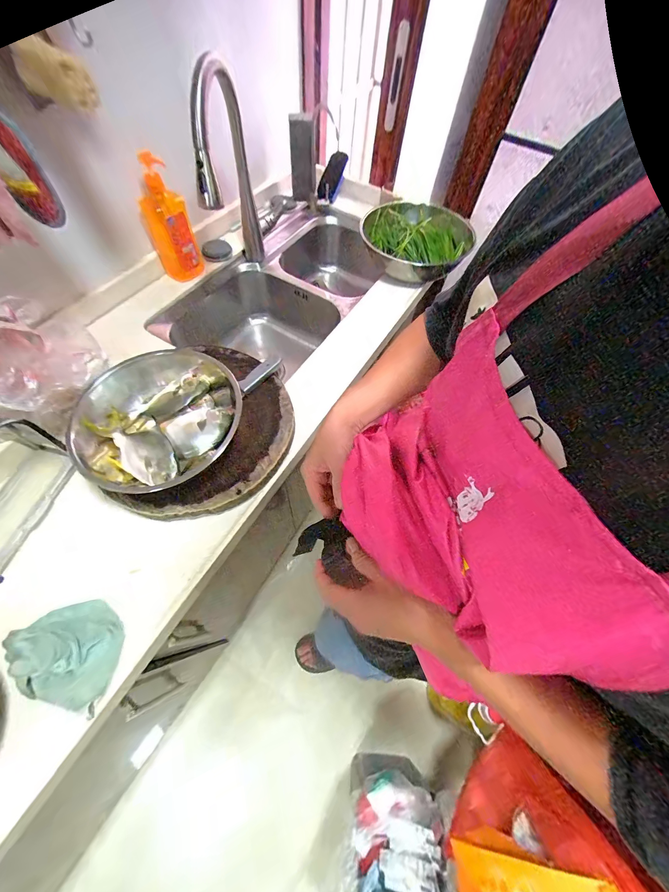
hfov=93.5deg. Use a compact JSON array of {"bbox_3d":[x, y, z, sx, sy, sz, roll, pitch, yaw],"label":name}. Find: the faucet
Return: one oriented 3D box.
[{"bbox_3d":[-0.232,-0.557,0.705,0.047,0.413,0.292,4,62,-2],"label":"faucet"}]

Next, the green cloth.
[{"bbox_3d":[-0.370,0.287,0.440,0.152,0.058,0.109,38,66,15],"label":"green cloth"}]

